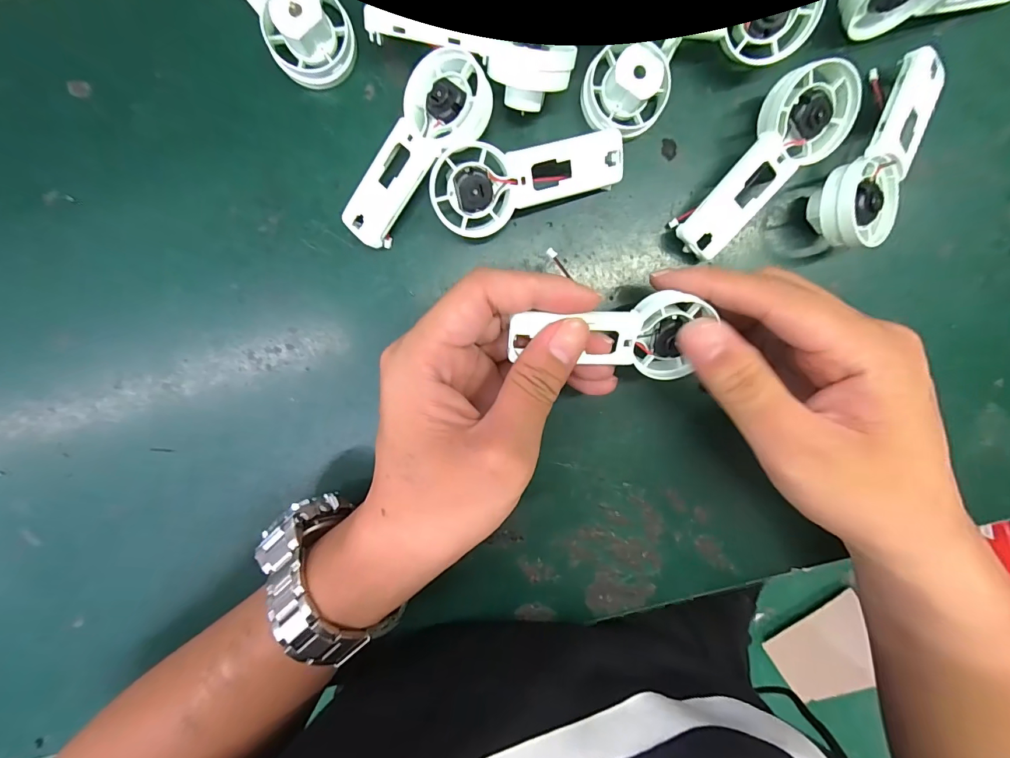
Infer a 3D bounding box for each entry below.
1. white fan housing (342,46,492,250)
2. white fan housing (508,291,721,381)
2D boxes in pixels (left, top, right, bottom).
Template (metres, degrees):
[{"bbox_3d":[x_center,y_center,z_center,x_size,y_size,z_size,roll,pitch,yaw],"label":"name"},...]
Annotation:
[{"bbox_3d":[-0.040,-0.104,0.205,0.039,0.029,0.091,32,97,-4],"label":"white fan housing"},{"bbox_3d":[0.046,-0.019,0.189,0.085,0.015,0.036,1,98,-7],"label":"white fan housing"}]

